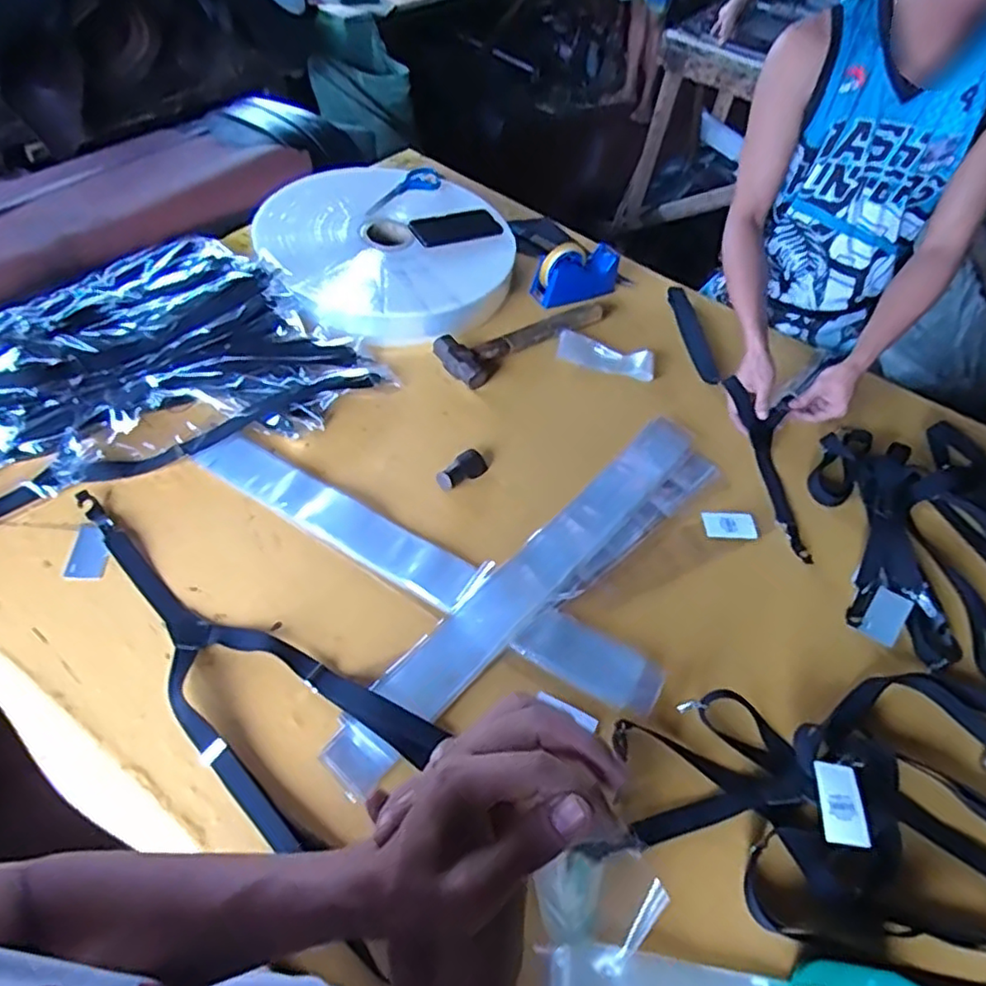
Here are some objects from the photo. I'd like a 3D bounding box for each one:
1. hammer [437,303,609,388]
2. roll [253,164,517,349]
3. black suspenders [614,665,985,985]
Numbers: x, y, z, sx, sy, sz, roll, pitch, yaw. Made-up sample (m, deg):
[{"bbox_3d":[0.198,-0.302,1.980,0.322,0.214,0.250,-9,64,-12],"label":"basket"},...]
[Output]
[{"bbox_3d":[0.048,-0.276,1.098,0.317,0.036,0.096,-33,62,-27],"label":"hammer"},{"bbox_3d":[-0.191,-0.446,1.178,0.435,0.088,0.458,-19,57,-19],"label":"roll"},{"bbox_3d":[0.408,0.301,0.672,0.521,0.064,0.327,17,53,7],"label":"black suspenders"}]

